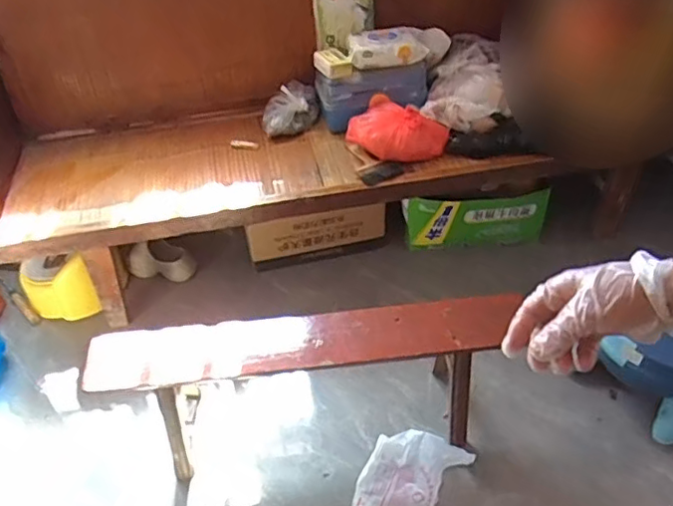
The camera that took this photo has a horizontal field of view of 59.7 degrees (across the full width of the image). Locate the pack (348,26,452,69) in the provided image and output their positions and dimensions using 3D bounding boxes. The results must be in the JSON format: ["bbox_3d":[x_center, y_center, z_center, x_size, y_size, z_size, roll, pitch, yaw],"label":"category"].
[{"bbox_3d":[0.187,-0.609,1.723,0.304,0.086,0.115,-6,46,-2],"label":"pack"}]

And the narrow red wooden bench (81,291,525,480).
[{"bbox_3d":[-0.045,0.299,1.338,0.930,0.319,0.245,-3,46,1],"label":"narrow red wooden bench"}]

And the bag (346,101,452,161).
[{"bbox_3d":[0.175,-0.337,1.668,0.287,0.133,0.167,-1,46,4],"label":"bag"}]

